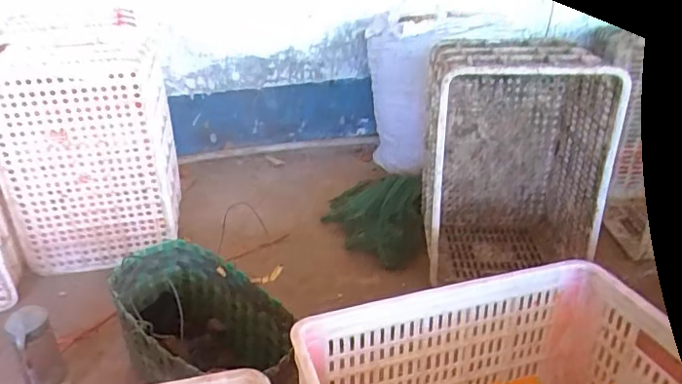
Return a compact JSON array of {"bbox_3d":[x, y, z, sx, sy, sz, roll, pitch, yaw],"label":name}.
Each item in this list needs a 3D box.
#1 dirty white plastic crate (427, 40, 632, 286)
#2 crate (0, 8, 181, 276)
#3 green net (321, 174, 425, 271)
[{"bbox_3d":[0.419,-0.087,1.359,0.398,0.514,0.328,3,27,9],"label":"dirty white plastic crate"},{"bbox_3d":[-0.598,-0.102,1.304,0.346,0.502,0.315,-8,27,-12],"label":"crate"},{"bbox_3d":[0.089,0.054,1.542,0.277,0.089,0.388,0,27,4],"label":"green net"}]

